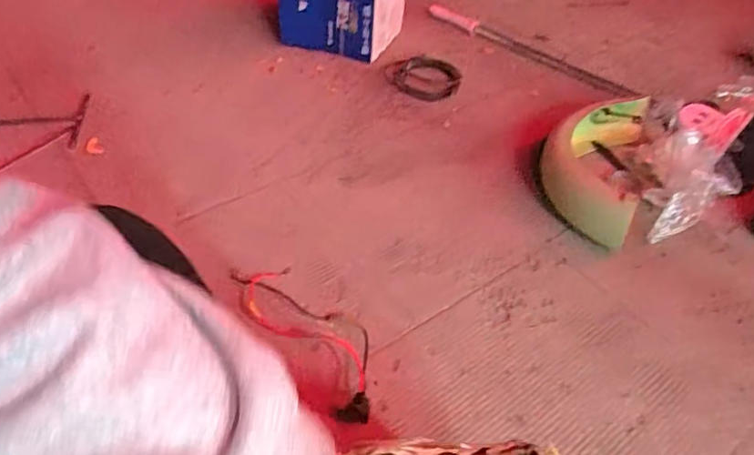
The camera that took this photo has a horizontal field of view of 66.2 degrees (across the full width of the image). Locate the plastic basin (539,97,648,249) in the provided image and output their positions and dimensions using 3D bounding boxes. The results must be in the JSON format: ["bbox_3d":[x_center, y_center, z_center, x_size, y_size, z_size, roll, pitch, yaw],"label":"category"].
[{"bbox_3d":[0.395,-0.126,1.074,0.160,0.098,0.382,20,46,13],"label":"plastic basin"}]

